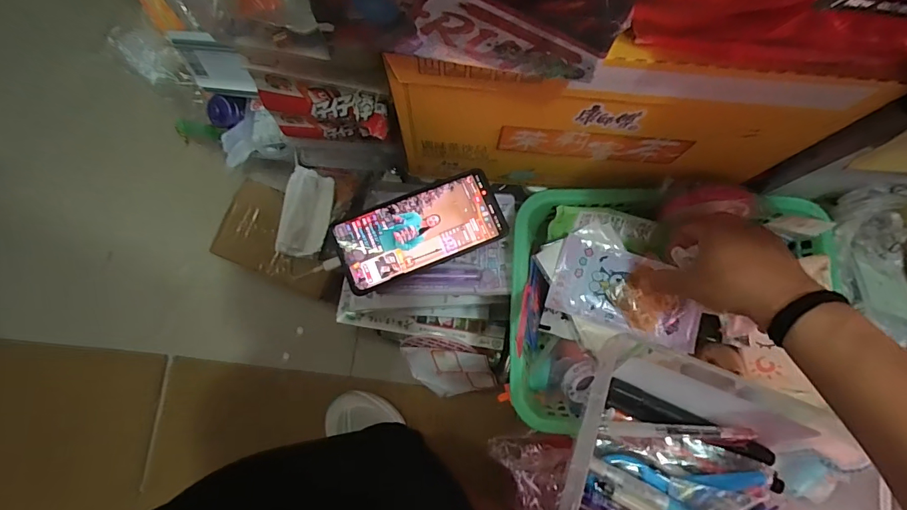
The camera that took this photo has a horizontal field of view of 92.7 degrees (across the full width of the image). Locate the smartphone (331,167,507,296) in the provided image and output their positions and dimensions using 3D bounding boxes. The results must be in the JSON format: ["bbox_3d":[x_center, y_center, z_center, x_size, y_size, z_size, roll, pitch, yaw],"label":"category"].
[{"bbox_3d":[-0.033,-0.027,0.433,0.164,0.017,0.080,-23,80,-5],"label":"smartphone"}]

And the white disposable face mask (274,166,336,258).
[{"bbox_3d":[-0.155,-0.044,0.457,0.048,0.013,0.094,9,71,-21],"label":"white disposable face mask"}]

